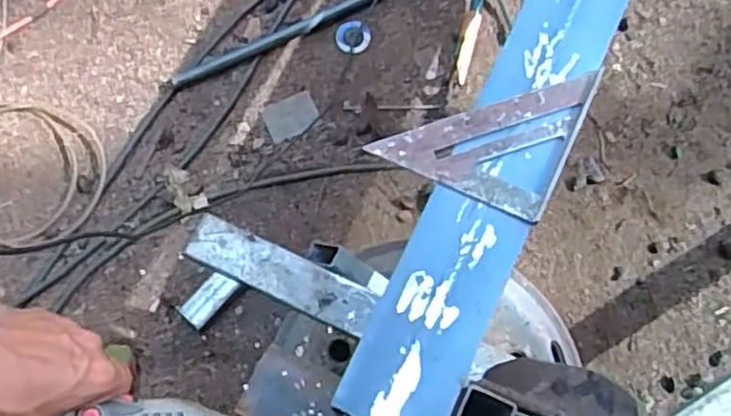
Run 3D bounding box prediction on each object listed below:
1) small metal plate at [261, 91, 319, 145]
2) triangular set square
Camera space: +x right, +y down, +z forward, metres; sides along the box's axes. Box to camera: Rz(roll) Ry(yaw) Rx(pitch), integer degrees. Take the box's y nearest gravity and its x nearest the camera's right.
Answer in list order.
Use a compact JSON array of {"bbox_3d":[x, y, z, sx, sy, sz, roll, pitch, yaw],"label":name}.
[{"bbox_3d":[-0.153,-0.185,1.463,0.111,0.006,0.084,-27,74,-10],"label":"small metal plate"},{"bbox_3d":[0.137,-0.046,0.681,0.231,0.014,0.119,-19,75,-4],"label":"triangular set square"}]

